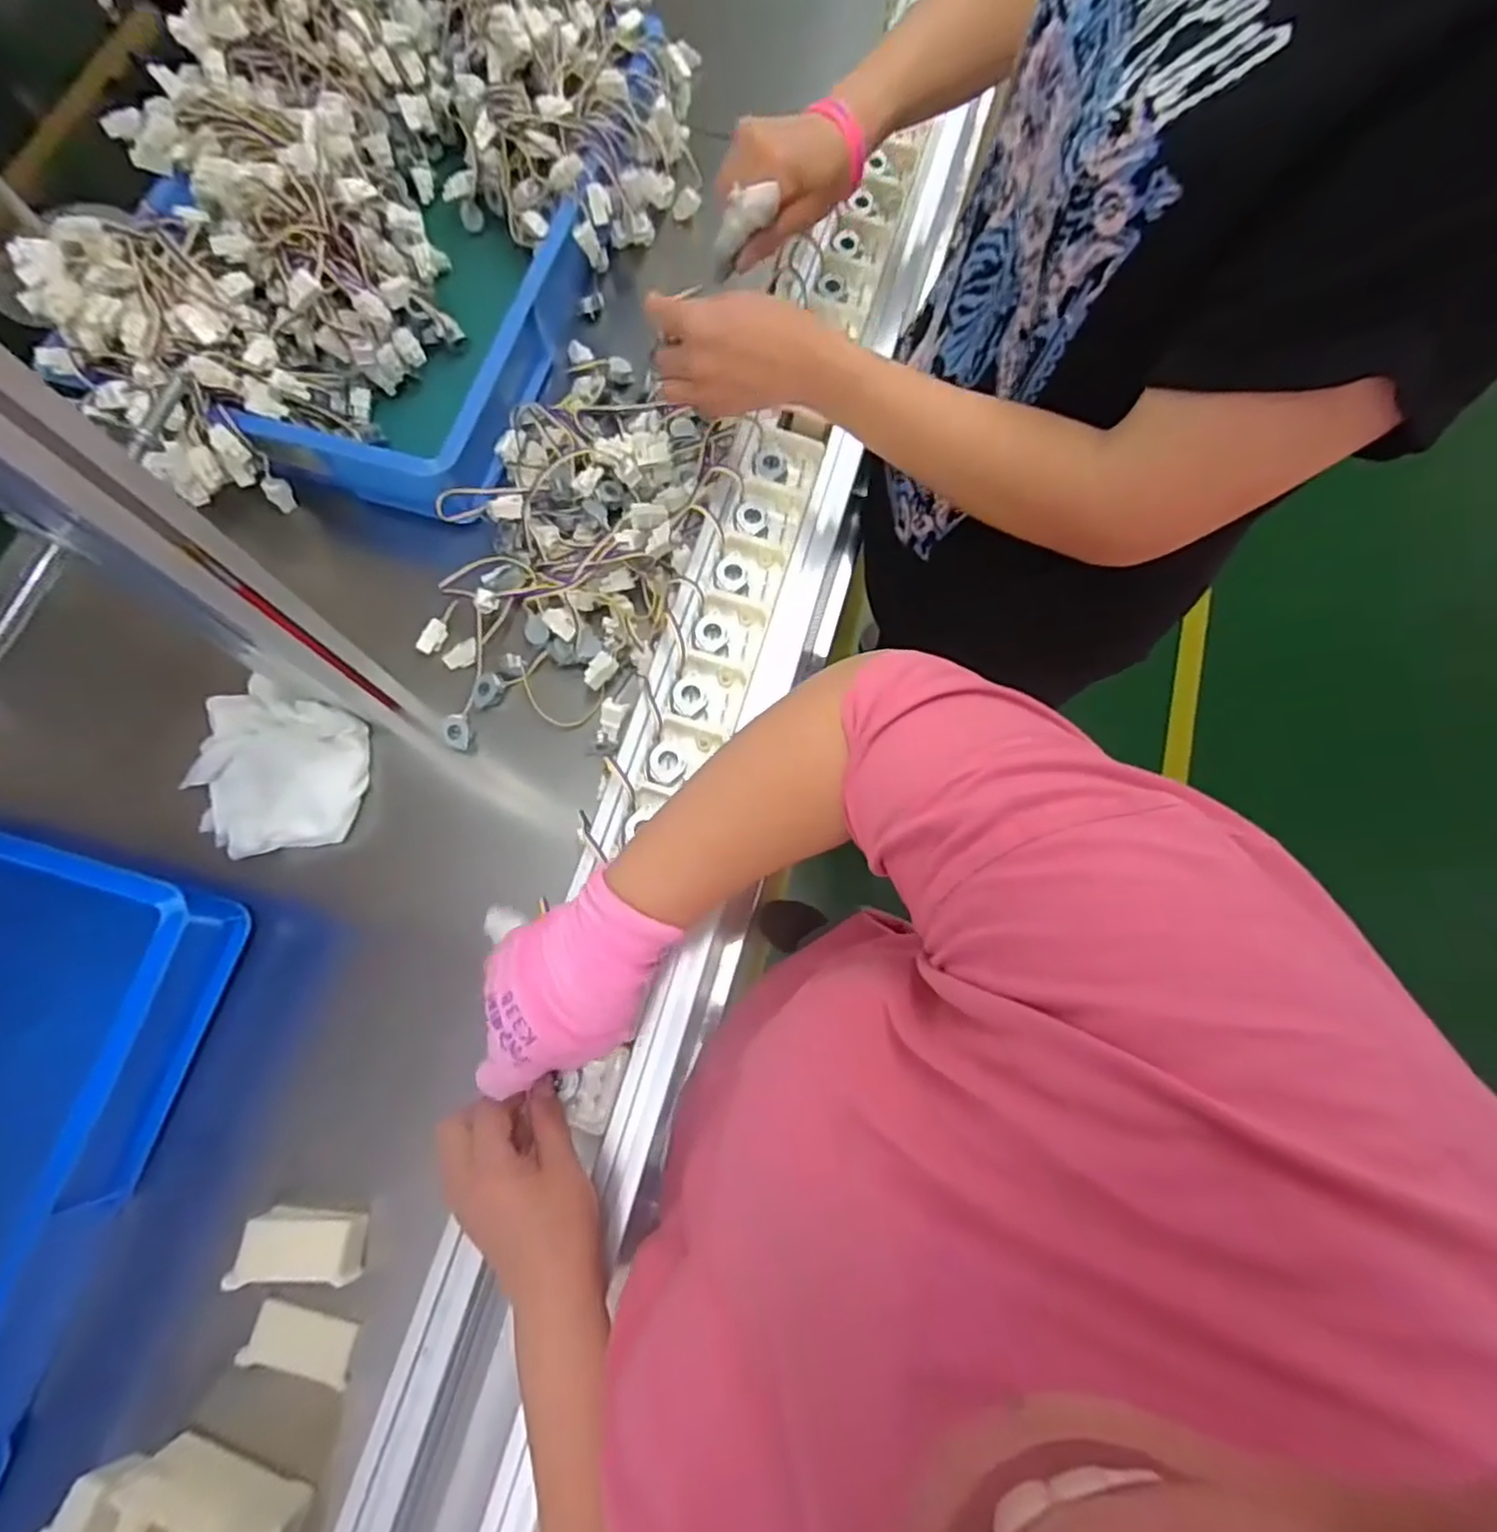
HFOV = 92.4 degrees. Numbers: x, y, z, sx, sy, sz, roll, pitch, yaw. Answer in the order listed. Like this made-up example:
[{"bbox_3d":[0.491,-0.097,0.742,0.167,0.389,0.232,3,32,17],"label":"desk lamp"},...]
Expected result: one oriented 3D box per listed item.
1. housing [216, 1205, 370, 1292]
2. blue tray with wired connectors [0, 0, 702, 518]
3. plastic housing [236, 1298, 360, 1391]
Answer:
[{"bbox_3d":[-0.315,0.338,0.503,0.079,0.029,0.041,3,73,1],"label":"housing"},{"bbox_3d":[-0.361,-0.565,0.720,0.453,0.156,0.708,22,75,6],"label":"blue tray with wired connectors"},{"bbox_3d":[-0.313,0.405,0.505,0.073,0.014,0.037,11,74,3],"label":"plastic housing"}]

